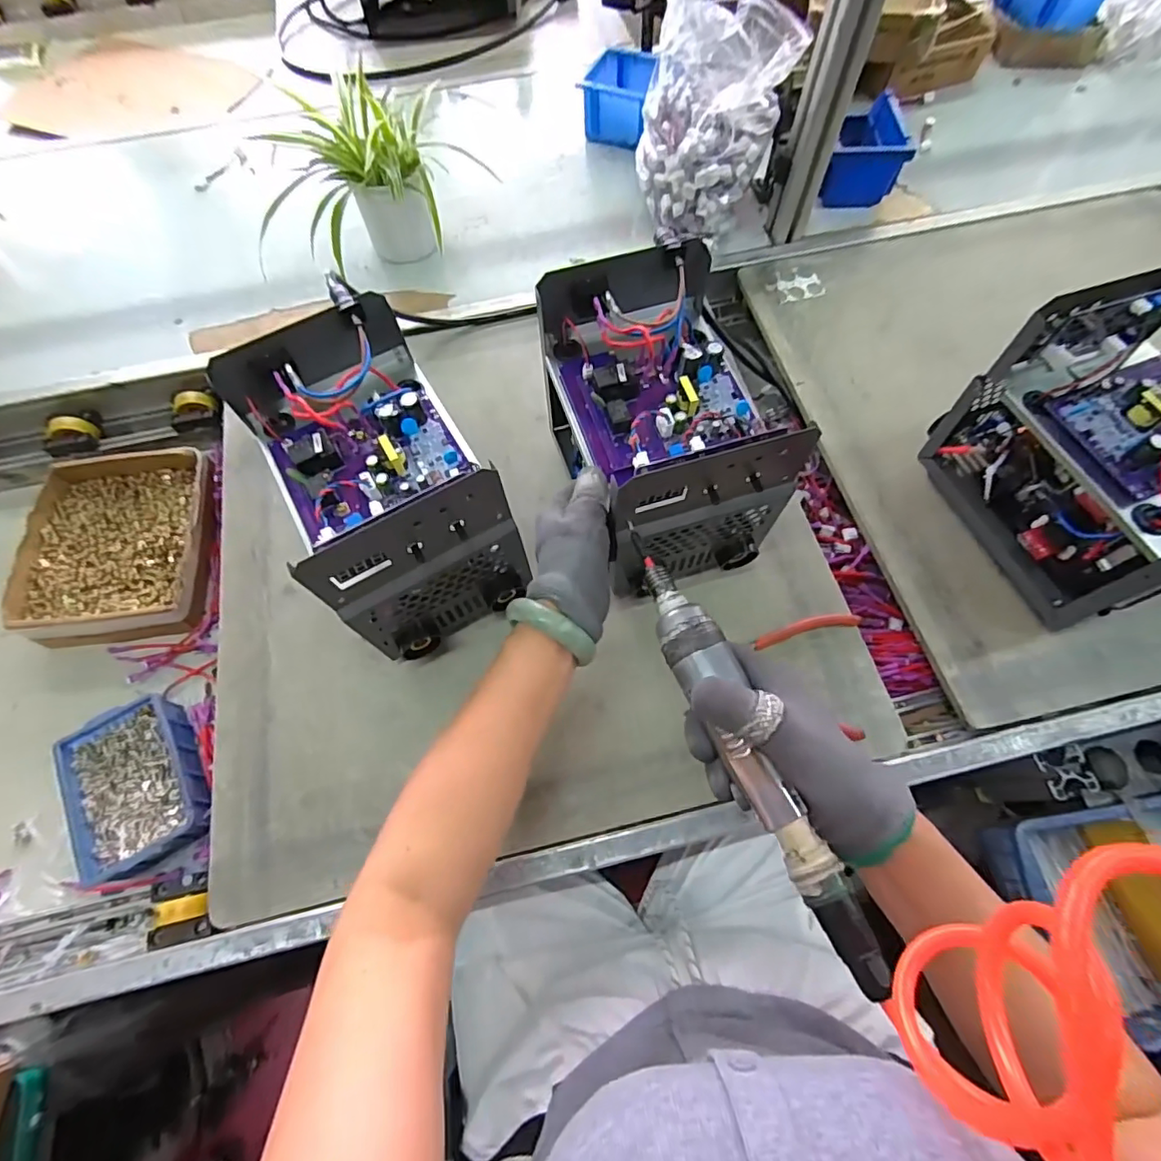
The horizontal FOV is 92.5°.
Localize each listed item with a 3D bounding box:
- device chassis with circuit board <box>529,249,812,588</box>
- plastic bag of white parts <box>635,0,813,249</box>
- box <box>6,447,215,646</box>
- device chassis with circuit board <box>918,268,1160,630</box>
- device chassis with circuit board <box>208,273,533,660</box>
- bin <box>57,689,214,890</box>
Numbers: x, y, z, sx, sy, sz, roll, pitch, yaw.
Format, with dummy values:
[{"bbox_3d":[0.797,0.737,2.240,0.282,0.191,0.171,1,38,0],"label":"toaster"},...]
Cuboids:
[{"bbox_3d":[0.070,-0.136,0.483,0.146,0.155,0.228,-19,68,-6],"label":"device chassis with circuit board"},{"bbox_3d":[0.140,-0.536,0.660,0.133,0.208,0.163,-42,72,-14],"label":"plastic bag of white parts"},{"bbox_3d":[-0.527,-0.043,0.639,0.213,0.047,0.229,-6,67,0],"label":"box"},{"bbox_3d":[0.446,-0.100,0.479,0.142,0.192,0.215,-19,68,-6],"label":"device chassis with circuit board"},{"bbox_3d":[-0.164,-0.076,0.483,0.145,0.189,0.227,-29,69,-10],"label":"device chassis with circuit board"},{"bbox_3d":[-0.420,0.193,0.533,0.110,0.044,0.156,-28,69,-9],"label":"bin"}]

